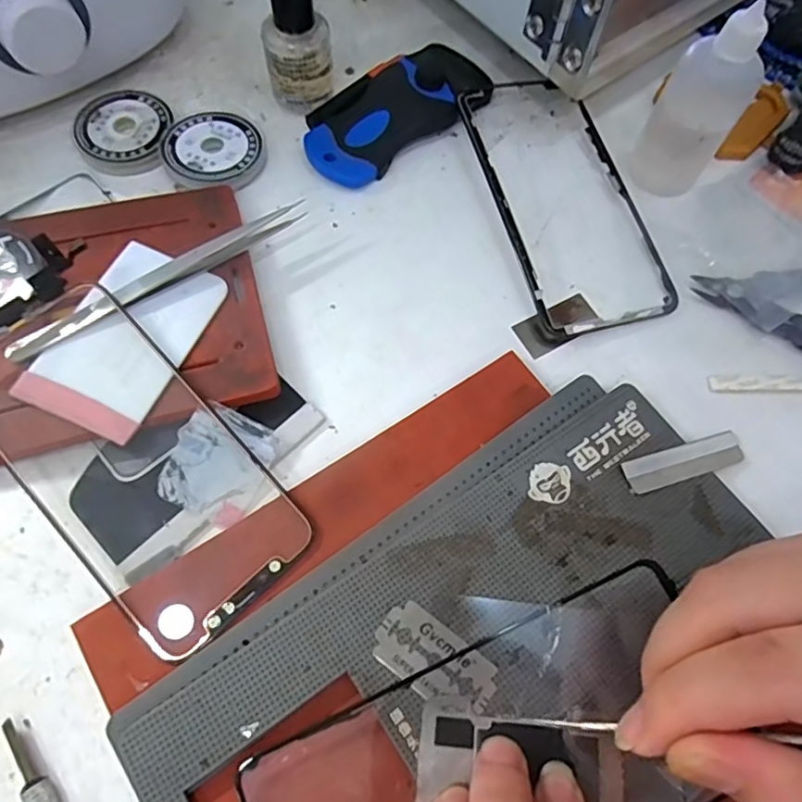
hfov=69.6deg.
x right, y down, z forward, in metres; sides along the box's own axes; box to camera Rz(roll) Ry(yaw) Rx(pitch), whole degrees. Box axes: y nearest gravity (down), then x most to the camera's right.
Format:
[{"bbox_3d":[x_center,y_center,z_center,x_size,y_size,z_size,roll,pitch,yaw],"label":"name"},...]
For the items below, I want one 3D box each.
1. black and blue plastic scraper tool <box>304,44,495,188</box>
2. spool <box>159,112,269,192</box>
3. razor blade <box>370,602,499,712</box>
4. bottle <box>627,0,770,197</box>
[{"bbox_3d":[-0.003,-0.147,0.292,0.102,0.015,0.054,-40,75,-17],"label":"black and blue plastic scraper tool"},{"bbox_3d":[-0.092,-0.121,0.280,0.048,0.009,0.045,1,68,-3],"label":"spool"},{"bbox_3d":[0.012,0.087,0.193,0.041,0.004,0.021,34,70,11],"label":"razor blade"},{"bbox_3d":[0.133,-0.131,0.255,0.034,0.075,0.029,33,70,10],"label":"bottle"}]

